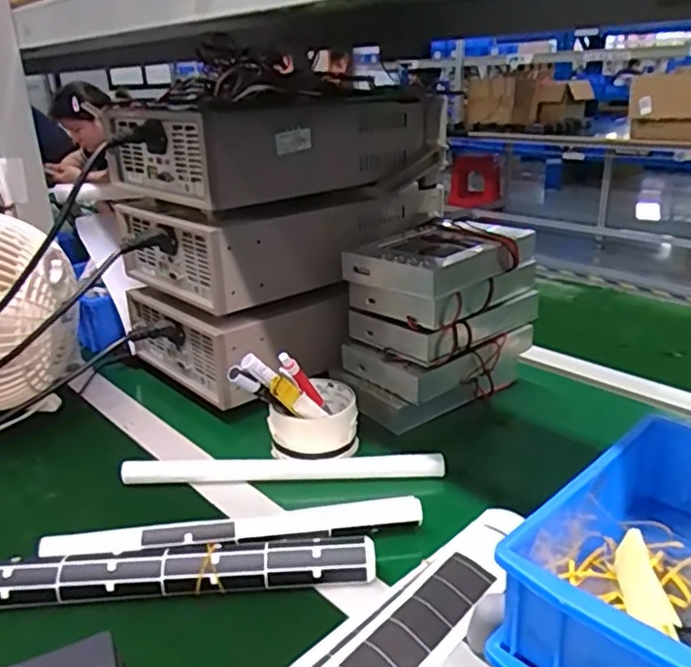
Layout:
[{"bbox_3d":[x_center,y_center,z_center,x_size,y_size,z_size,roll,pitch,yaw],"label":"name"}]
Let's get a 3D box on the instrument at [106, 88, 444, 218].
[{"bbox_3d":[-0.070,-0.226,0.754,0.344,0.099,0.206,-20,28,-36],"label":"instrument"}]

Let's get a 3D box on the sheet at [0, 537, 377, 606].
[{"bbox_3d":[-0.126,0.168,0.459,0.290,0.025,0.033,-2,23,-3],"label":"sheet"}]

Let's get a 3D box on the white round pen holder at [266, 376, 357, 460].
[{"bbox_3d":[-0.032,0.087,0.630,0.086,0.050,0.087,-1,23,0],"label":"white round pen holder"}]

